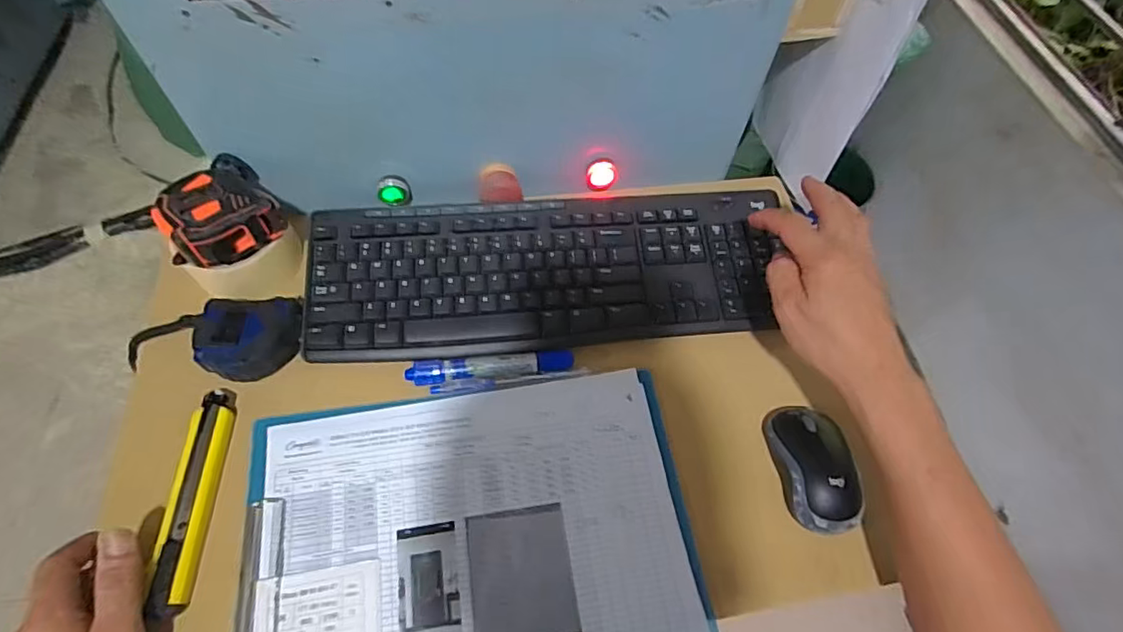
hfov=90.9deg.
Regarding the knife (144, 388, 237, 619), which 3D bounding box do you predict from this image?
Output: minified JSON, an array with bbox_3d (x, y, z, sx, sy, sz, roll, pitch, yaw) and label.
[{"bbox_3d":[-0.262,0.126,0.393,0.025,0.018,0.152,-1,60,-3],"label":"knife"}]

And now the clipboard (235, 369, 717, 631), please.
[{"bbox_3d":[-0.062,0.160,0.396,0.309,0.012,0.219,-7,60,-6],"label":"clipboard"}]

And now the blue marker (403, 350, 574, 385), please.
[{"bbox_3d":[-0.057,0.042,0.454,0.134,0.014,0.018,-6,60,-5],"label":"blue marker"}]

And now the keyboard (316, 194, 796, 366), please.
[{"bbox_3d":[-0.010,-0.041,0.490,0.406,0.028,0.140,-5,60,-7],"label":"keyboard"}]

